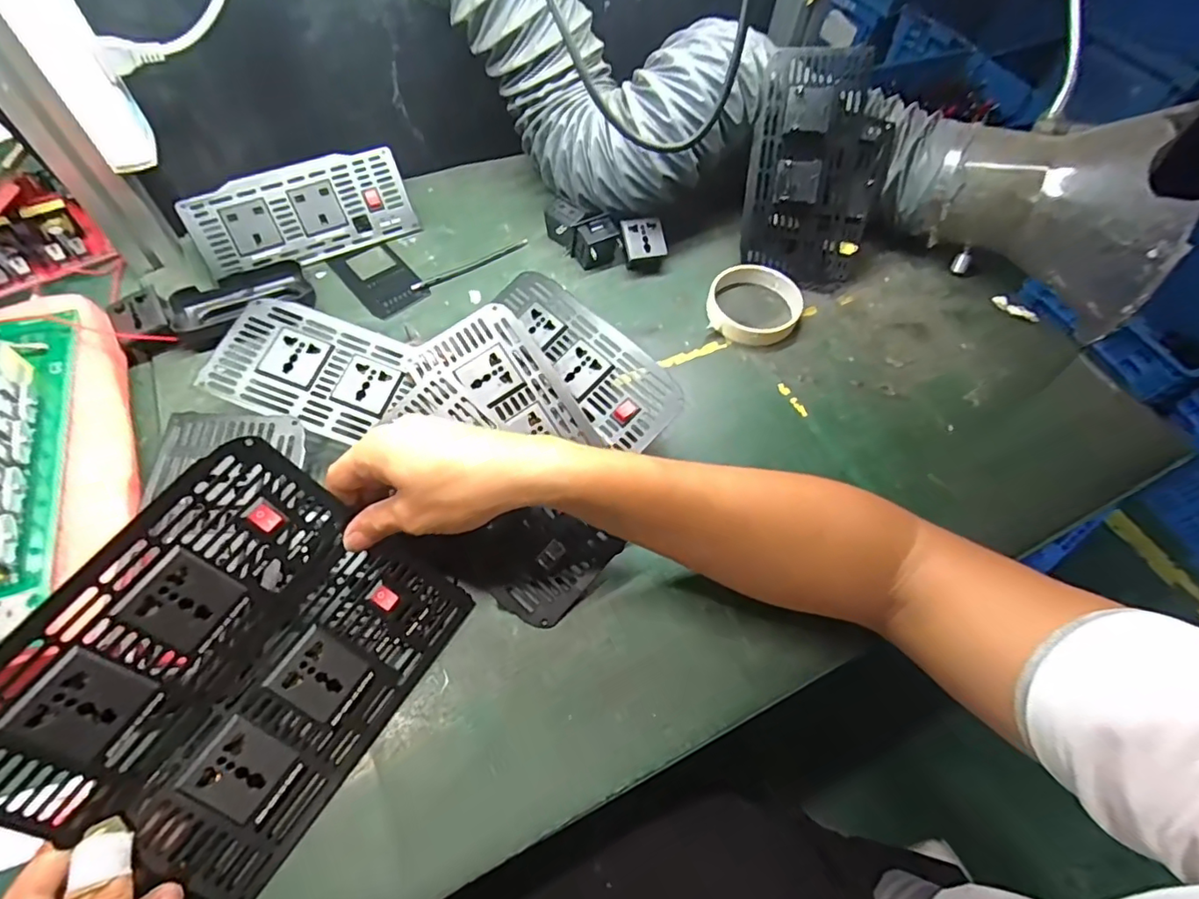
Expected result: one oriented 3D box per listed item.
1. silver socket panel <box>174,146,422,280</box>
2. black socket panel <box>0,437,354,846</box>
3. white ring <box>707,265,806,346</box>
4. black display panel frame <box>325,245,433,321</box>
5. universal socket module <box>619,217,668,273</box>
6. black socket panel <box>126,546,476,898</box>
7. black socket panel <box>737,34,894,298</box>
[{"bbox_3d":[-0.274,-0.221,0.529,0.187,0.009,0.083,-24,106,-17],"label":"silver socket panel"},{"bbox_3d":[-0.214,0.087,0.284,0.009,0.089,0.186,3,48,46],"label":"black socket panel"},{"bbox_3d":[0.141,-0.136,0.521,0.085,0.024,0.080,2,60,-3],"label":"white ring"},{"bbox_3d":[-0.207,-0.162,0.534,0.057,0.005,0.095,-35,68,-21],"label":"black display panel frame"},{"bbox_3d":[0.042,-0.197,0.545,0.039,0.026,0.045,-11,86,-10],"label":"universal socket module"},{"bbox_3d":[-0.162,0.143,0.324,0.082,0.010,0.189,45,61,-17],"label":"black socket panel"},{"bbox_3d":[0.198,-0.250,0.515,0.122,0.195,0.055,9,24,10],"label":"black socket panel"}]

